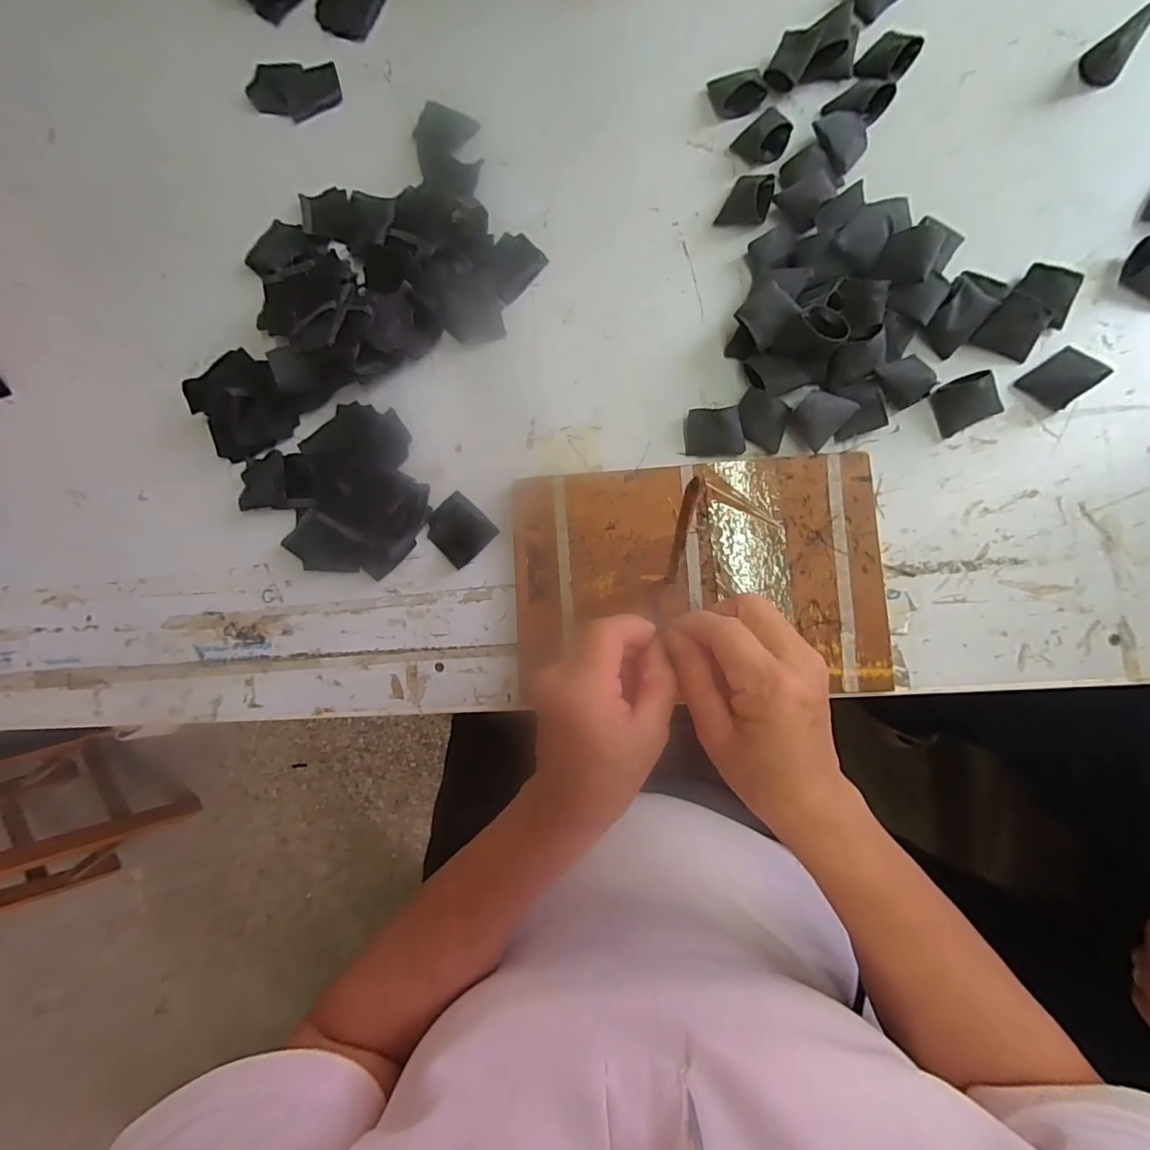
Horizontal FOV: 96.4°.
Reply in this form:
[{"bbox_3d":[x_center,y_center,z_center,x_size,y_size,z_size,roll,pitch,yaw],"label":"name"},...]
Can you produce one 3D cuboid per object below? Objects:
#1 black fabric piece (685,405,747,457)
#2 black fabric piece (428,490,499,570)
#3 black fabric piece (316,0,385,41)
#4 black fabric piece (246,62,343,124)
[{"bbox_3d":[0.110,-0.112,0.402,0.044,0.020,0.032,2,84,8],"label":"black fabric piece"},{"bbox_3d":[-0.097,-0.038,0.426,0.052,0.004,0.047,44,91,9],"label":"black fabric piece"},{"bbox_3d":[-0.222,-0.558,0.502,0.062,0.007,0.056,32,89,9],"label":"black fabric piece"},{"bbox_3d":[-0.273,-0.471,0.498,0.093,0.006,0.064,5,85,8],"label":"black fabric piece"}]

